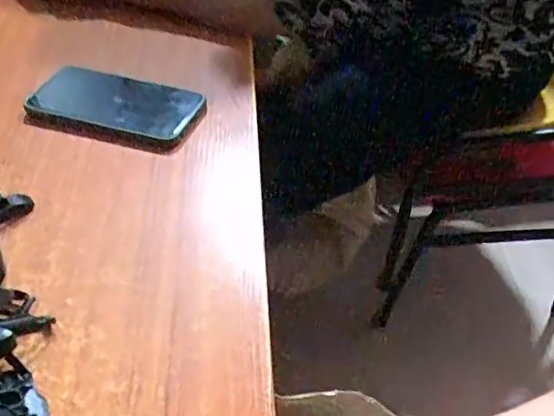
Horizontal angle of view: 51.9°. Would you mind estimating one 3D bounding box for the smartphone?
[{"bbox_3d":[-0.154,-0.104,0.551,0.160,0.014,0.071,15,54,13],"label":"smartphone"}]

